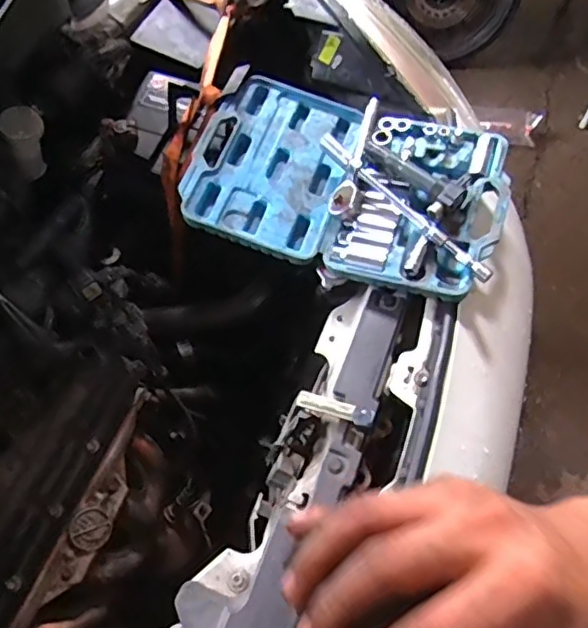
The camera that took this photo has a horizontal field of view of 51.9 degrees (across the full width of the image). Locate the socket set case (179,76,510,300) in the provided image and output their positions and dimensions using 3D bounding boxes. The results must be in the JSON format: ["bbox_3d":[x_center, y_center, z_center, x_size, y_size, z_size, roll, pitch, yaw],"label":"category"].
[{"bbox_3d":[0.065,-0.169,0.763,0.388,0.055,0.244,17,60,11],"label":"socket set case"}]

